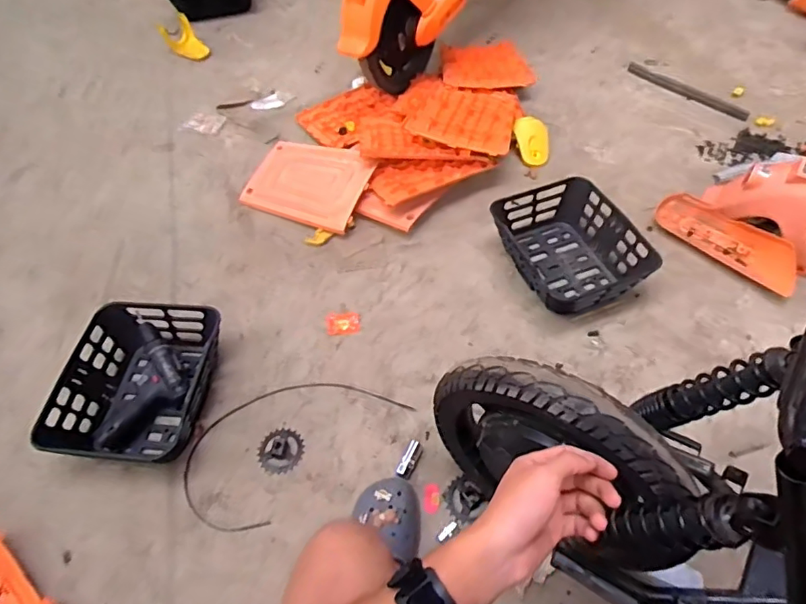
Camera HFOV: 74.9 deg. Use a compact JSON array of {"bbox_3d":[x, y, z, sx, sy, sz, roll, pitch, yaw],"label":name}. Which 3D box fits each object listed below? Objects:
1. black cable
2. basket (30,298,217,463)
[{"bbox_3d":[-0.220,0.254,1.017,0.420,0.008,0.240,-37,59,-20],"label":"black cable"},{"bbox_3d":[-0.510,0.156,1.048,0.270,0.119,0.318,6,54,7],"label":"basket"}]

